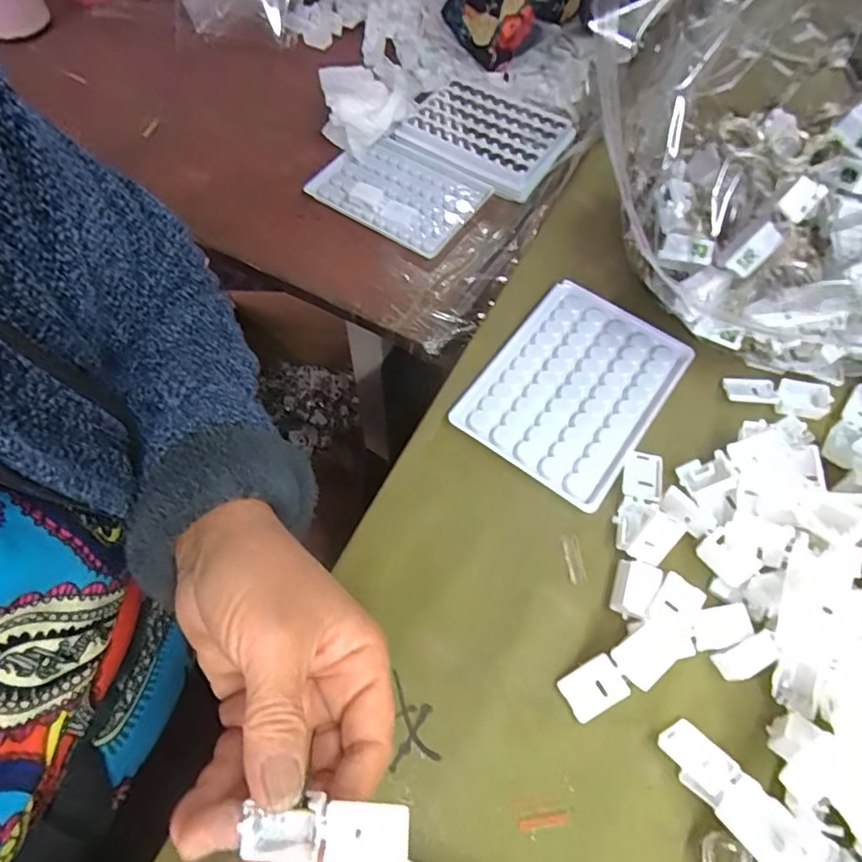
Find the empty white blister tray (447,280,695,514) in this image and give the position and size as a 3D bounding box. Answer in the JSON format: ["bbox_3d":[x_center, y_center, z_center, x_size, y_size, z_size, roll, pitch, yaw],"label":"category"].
[{"bbox_3d":[0.084,-0.026,0.332,0.093,0.009,0.125,32,66,17],"label":"empty white blister tray"}]

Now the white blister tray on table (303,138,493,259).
[{"bbox_3d":[-0.028,-0.198,0.467,0.129,0.013,0.085,31,67,14],"label":"white blister tray on table"}]

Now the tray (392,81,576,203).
[{"bbox_3d":[0.047,-0.251,0.482,0.126,0.019,0.089,33,67,15],"label":"tray"}]

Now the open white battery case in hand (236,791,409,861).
[{"bbox_3d":[-0.035,0.135,0.190,0.054,0.014,0.021,-4,60,10],"label":"open white battery case in hand"}]

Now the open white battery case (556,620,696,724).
[{"bbox_3d":[0.091,0.107,0.259,0.064,0.017,0.022,-27,64,-14],"label":"open white battery case"}]

